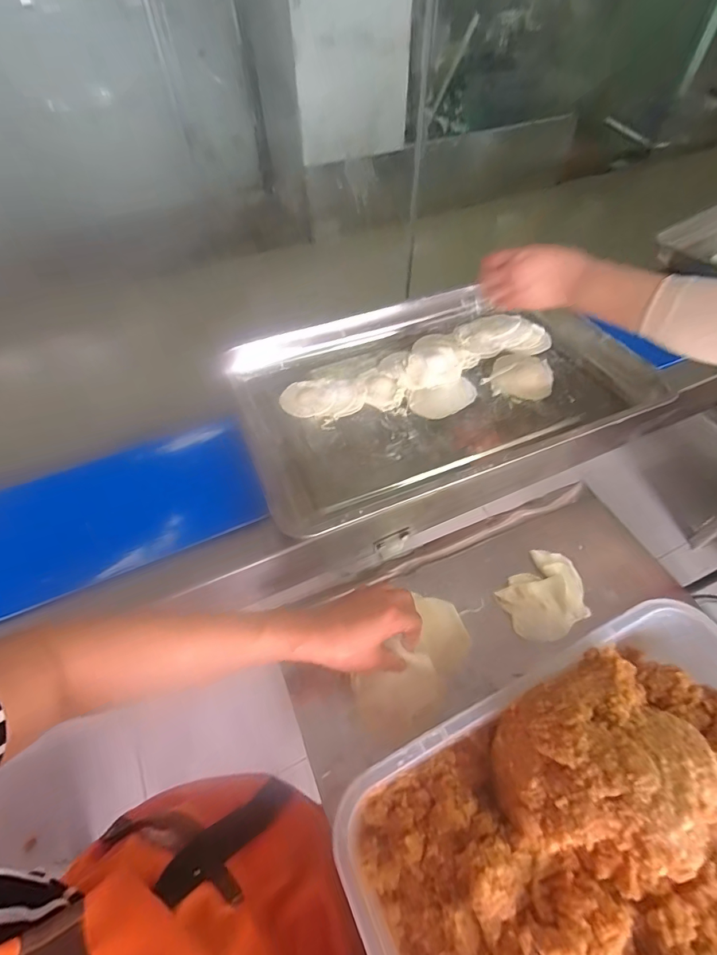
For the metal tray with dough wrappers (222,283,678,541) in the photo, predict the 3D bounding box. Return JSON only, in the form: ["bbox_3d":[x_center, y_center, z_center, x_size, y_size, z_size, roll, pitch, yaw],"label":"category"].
[{"bbox_3d":[0.112,-0.152,0.685,0.592,0.053,0.390,-17,55,-11],"label":"metal tray with dough wrappers"}]

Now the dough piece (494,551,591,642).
[{"bbox_3d":[0.234,0.148,0.543,0.114,0.020,0.089,-30,59,-19],"label":"dough piece"}]

